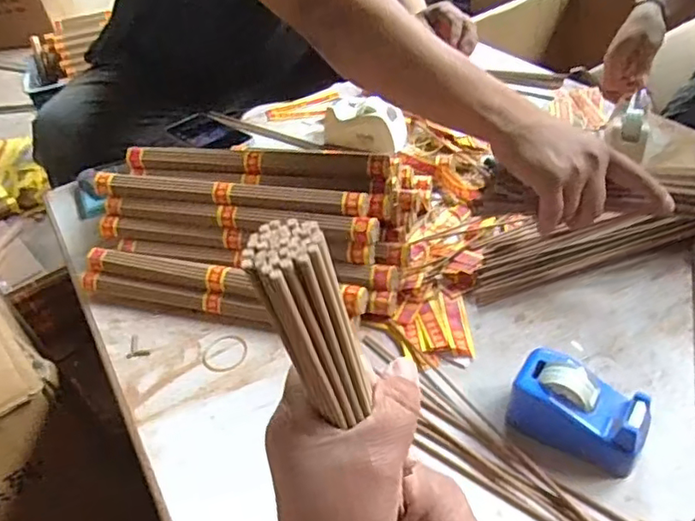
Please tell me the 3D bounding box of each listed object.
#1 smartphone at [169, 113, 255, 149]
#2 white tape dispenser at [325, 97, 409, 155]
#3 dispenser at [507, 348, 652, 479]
[{"bbox_3d":[-0.217,-0.199,0.915,0.074,0.015,0.161,-36,49,-28],"label":"smartphone"},{"bbox_3d":[0.022,-0.193,0.839,0.121,0.064,0.058,8,44,17],"label":"white tape dispenser"},{"bbox_3d":[0.184,0.116,0.461,0.101,0.053,0.062,21,49,29],"label":"dispenser"}]

